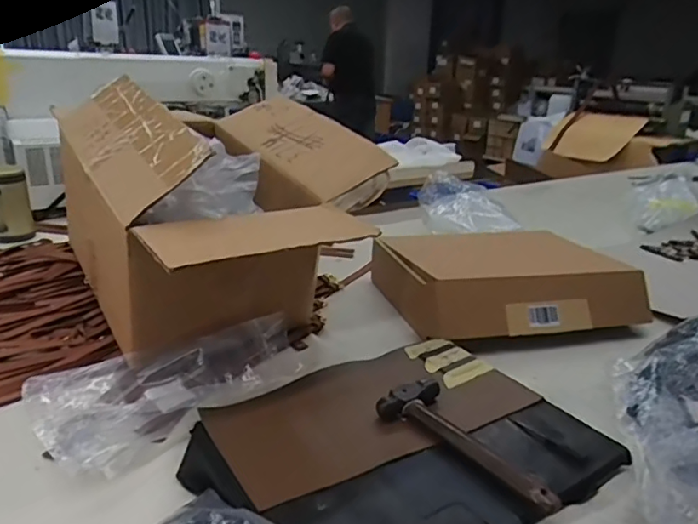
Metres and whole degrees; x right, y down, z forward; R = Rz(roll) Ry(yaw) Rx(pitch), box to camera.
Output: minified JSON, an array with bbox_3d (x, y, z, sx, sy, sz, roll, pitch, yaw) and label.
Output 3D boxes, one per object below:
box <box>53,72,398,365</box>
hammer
[{"bbox_3d":[-0.164,-0.069,0.763,0.346,0.237,0.482,-11,24,-31],"label":"box"},{"bbox_3d":[0.123,0.175,0.540,0.077,0.034,0.194,-16,27,-40],"label":"hammer"}]

